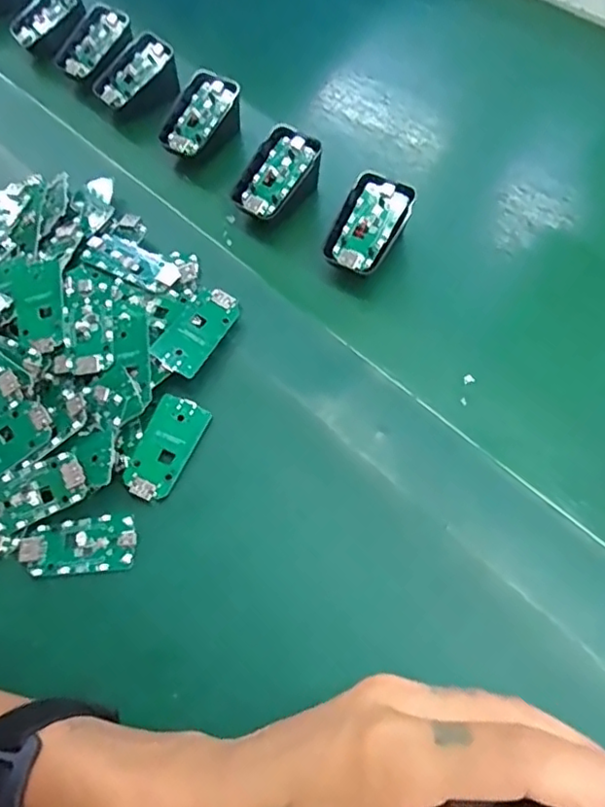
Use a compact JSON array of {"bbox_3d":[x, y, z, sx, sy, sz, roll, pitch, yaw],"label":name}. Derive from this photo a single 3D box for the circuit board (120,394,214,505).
[{"bbox_3d":[-0.081,0.026,0.355,0.031,0.004,0.062,24,68,2],"label":"circuit board"}]

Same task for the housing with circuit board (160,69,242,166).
[{"bbox_3d":[-0.080,-0.222,0.478,0.046,0.041,0.068,29,69,18],"label":"housing with circuit board"}]

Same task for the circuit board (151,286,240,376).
[{"bbox_3d":[-0.065,-0.048,0.378,0.030,0.006,0.067,26,68,17],"label":"circuit board"}]

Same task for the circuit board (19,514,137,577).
[{"bbox_3d":[-0.125,0.080,0.337,0.063,0.005,0.029,-7,63,2],"label":"circuit board"}]

